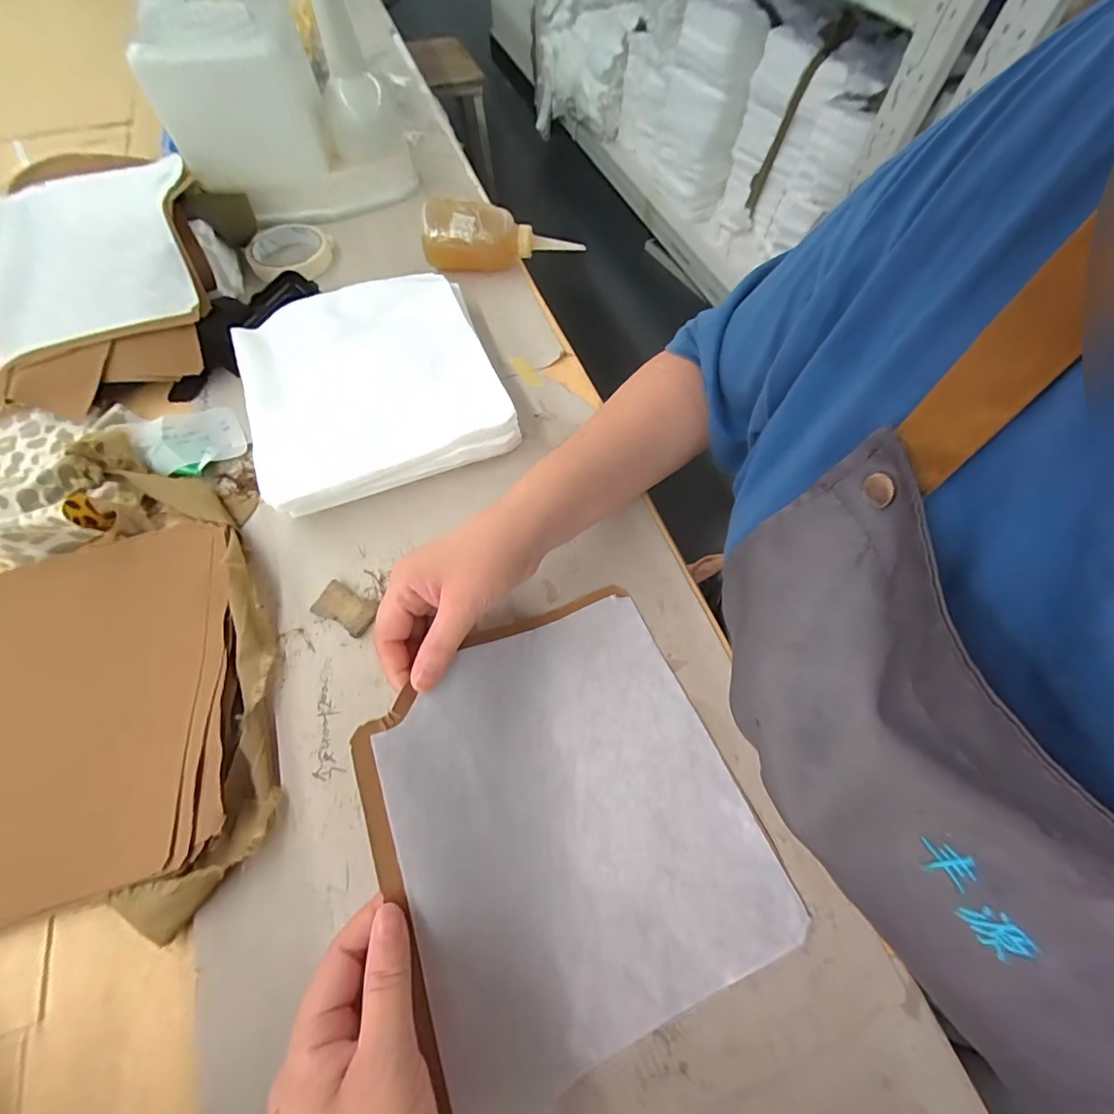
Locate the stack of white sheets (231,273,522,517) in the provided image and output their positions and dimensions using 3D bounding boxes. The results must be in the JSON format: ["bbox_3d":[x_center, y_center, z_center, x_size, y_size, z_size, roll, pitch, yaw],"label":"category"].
[{"bbox_3d":[-0.170,-0.160,0.434,0.212,0.044,0.216,-19,65,-10],"label":"stack of white sheets"}]

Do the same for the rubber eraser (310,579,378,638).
[{"bbox_3d":[-0.162,0.039,0.359,0.048,0.007,0.030,23,66,11],"label":"rubber eraser"}]

